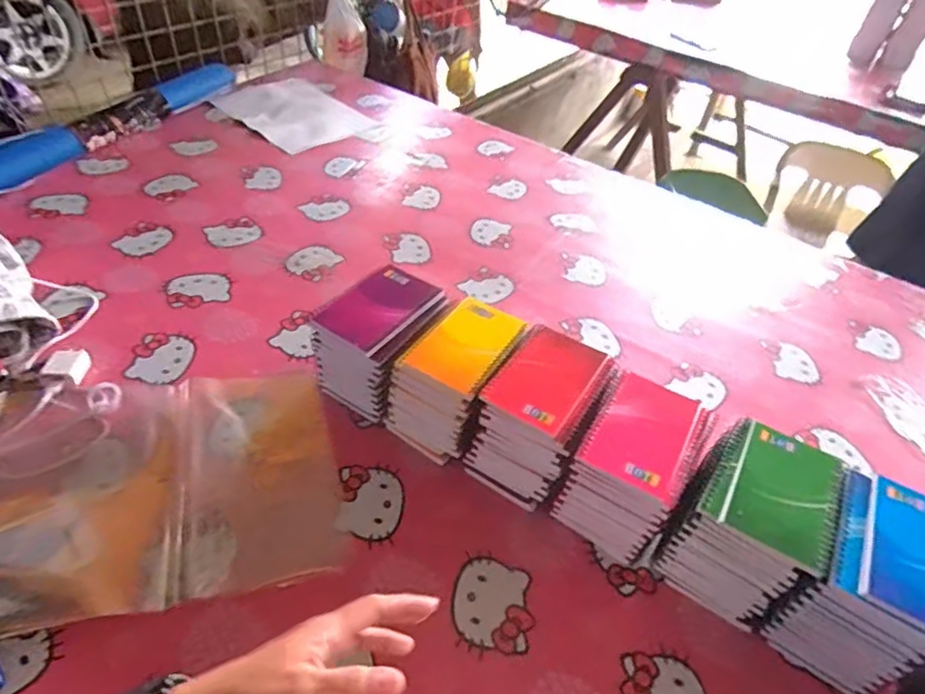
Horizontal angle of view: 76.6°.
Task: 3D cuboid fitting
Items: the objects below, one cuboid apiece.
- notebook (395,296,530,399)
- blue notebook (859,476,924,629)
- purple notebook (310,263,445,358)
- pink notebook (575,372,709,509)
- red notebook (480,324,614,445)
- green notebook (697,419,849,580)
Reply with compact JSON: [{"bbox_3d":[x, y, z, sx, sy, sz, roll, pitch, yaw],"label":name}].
[{"bbox_3d":[0.005,-0.006,0.613,0.089,0.013,0.133,26,46,18],"label":"notebook"},{"bbox_3d":[0.374,0.168,0.472,0.085,0.010,0.128,27,47,19],"label":"blue notebook"},{"bbox_3d":[-0.094,-0.047,0.648,0.091,0.015,0.130,32,49,23],"label":"purple notebook"},{"bbox_3d":[0.172,0.079,0.545,0.088,0.012,0.131,28,47,20],"label":"pink notebook"},{"bbox_3d":[0.087,0.030,0.583,0.088,0.007,0.126,28,47,20],"label":"red notebook"},{"bbox_3d":[0.273,0.122,0.509,0.101,0.013,0.127,28,47,20],"label":"green notebook"}]

